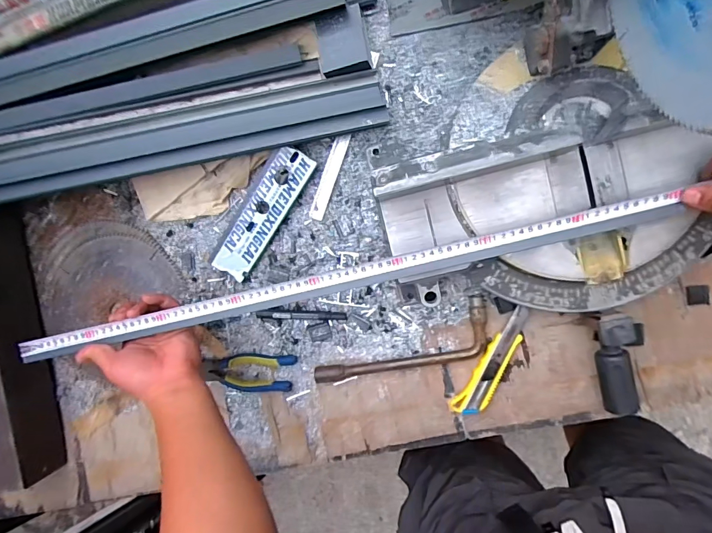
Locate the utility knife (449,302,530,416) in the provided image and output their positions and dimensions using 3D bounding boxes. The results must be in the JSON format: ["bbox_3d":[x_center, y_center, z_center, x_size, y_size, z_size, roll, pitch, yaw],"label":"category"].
[{"bbox_3d":[0.189,0.132,0.570,0.040,0.018,0.166,31,98,3],"label":"utility knife"}]

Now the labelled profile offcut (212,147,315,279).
[{"bbox_3d":[-0.135,-0.075,0.603,0.052,0.031,0.205,36,98,3],"label":"labelled profile offcut"}]

